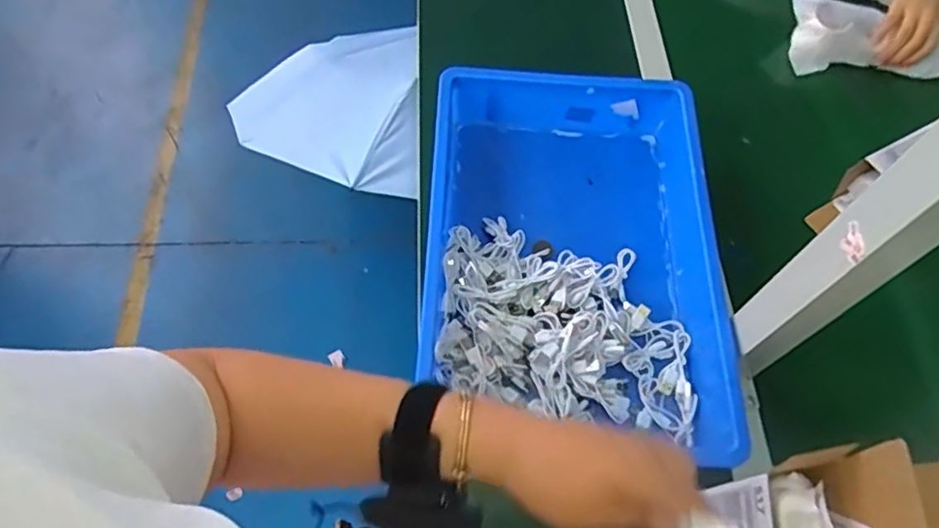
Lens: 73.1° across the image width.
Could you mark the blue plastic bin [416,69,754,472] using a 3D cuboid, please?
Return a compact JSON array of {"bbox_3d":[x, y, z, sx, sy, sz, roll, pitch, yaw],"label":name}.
[{"bbox_3d":[0.107,-0.010,0.674,0.300,0.089,0.432,3,62,-1],"label":"blue plastic bin"}]

